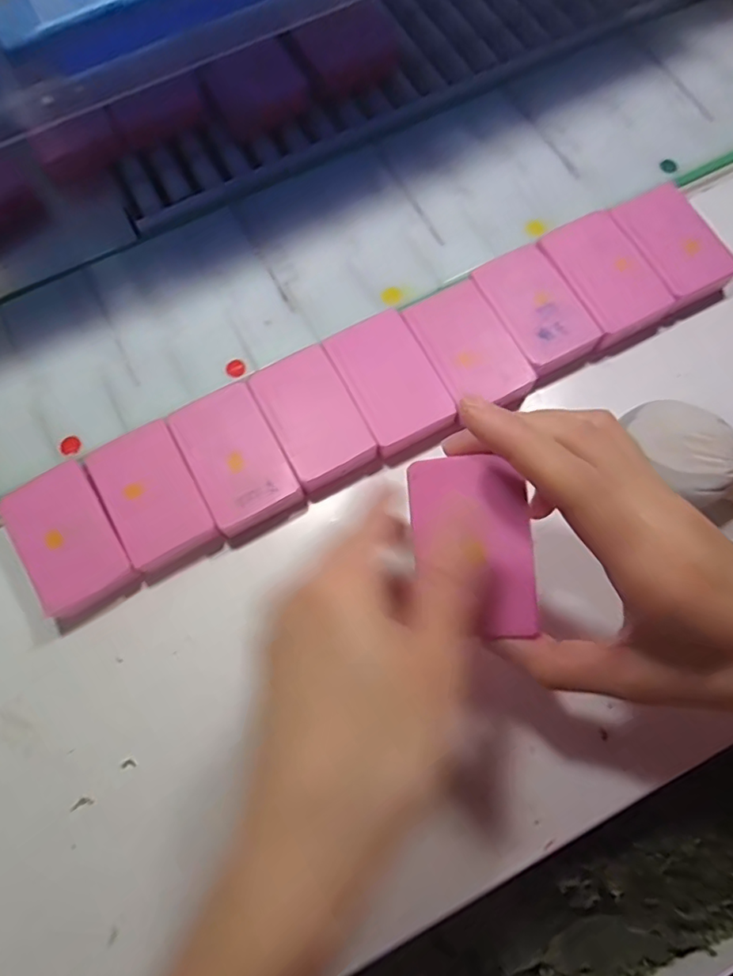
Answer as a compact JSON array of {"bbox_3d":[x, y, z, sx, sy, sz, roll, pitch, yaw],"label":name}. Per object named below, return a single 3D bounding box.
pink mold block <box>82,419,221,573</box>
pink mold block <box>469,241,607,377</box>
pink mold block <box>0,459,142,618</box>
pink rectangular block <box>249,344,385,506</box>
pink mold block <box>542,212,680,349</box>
[{"bbox_3d":[-0.107,0.004,0.275,0.043,0.014,0.071,-29,76,-7],"label":"pink mold block"},{"bbox_3d":[0.092,-0.097,0.298,0.045,0.013,0.069,-29,76,-7],"label":"pink mold block"},{"bbox_3d":[-0.147,0.026,0.272,0.044,0.016,0.071,-33,77,-8],"label":"pink mold block"},{"bbox_3d":[-0.027,-0.035,0.284,0.043,0.012,0.073,-28,76,-7],"label":"pink rectangular block"},{"bbox_3d":[0.131,-0.118,0.302,0.046,0.015,0.070,-25,76,-6],"label":"pink mold block"}]

